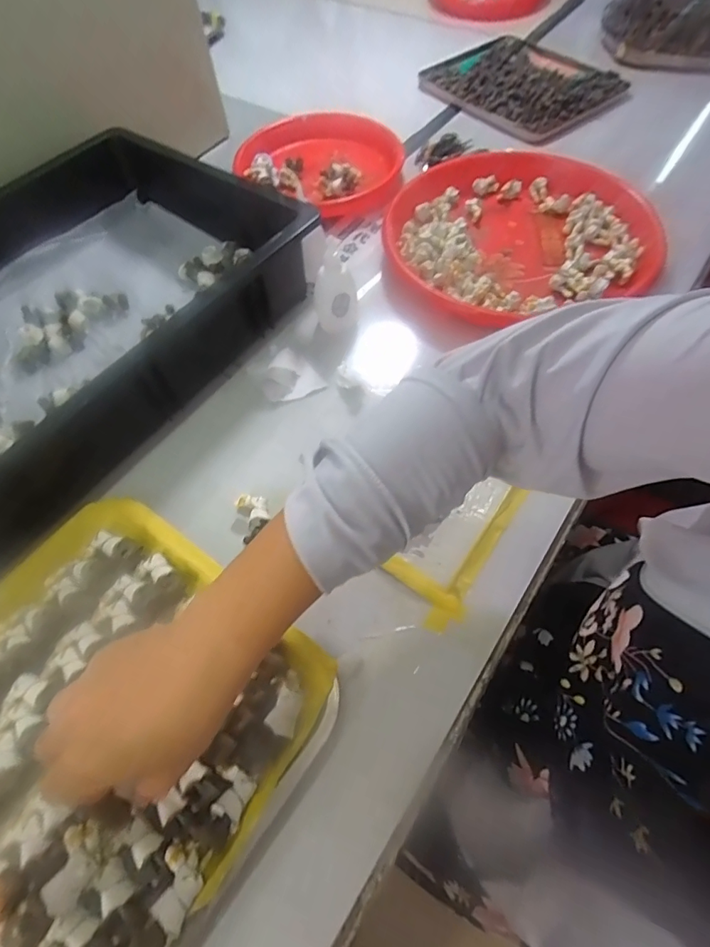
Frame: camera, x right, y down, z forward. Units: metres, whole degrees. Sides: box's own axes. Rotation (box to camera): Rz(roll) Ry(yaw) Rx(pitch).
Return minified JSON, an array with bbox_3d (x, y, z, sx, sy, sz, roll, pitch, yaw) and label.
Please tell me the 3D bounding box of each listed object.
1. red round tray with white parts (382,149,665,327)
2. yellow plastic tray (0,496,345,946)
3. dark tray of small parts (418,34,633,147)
[{"bbox_3d":[0.182,-0.277,0.537,0.298,0.033,0.254,-21,61,-8],"label":"red round tray with white parts"},{"bbox_3d":[-0.198,0.189,0.289,0.257,0.033,0.330,32,67,19],"label":"yellow plastic tray"},{"bbox_3d":[0.249,-0.610,0.727,0.215,0.021,0.281,-37,65,-17],"label":"dark tray of small parts"}]

